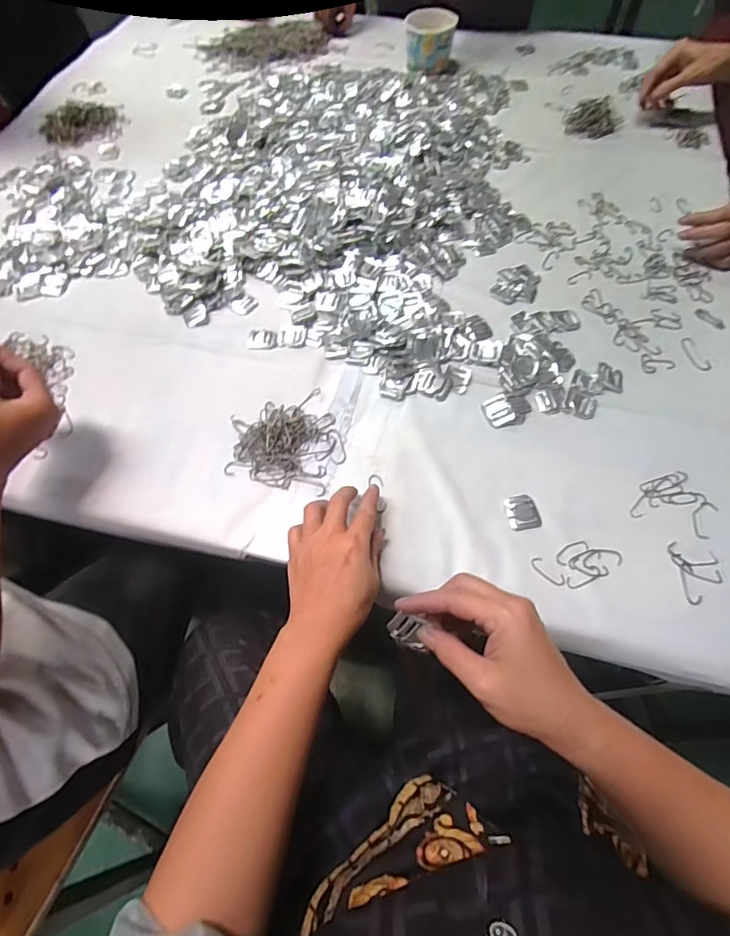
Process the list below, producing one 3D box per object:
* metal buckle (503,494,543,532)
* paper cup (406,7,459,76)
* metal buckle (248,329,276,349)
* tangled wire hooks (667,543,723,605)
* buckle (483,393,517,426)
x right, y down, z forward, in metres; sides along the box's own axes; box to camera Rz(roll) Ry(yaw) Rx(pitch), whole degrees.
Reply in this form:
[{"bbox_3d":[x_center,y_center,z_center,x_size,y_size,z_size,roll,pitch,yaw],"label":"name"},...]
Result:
[{"bbox_3d":[0.157,0.044,0.471,0.032,0.004,0.036,-9,60,-3],"label":"metal buckle"},{"bbox_3d":[0.123,-0.809,0.897,0.094,0.075,0.106,8,61,7],"label":"paper cup"},{"bbox_3d":[-0.129,-0.162,0.596,0.035,0.004,0.031,0,60,2],"label":"metal buckle"},{"bbox_3d":[0.313,0.096,0.443,0.041,0.004,0.057,-6,60,-2],"label":"tangled wire hooks"},{"bbox_3d":[0.149,-0.065,0.527,0.030,0.008,0.036,-18,61,-8],"label":"buckle"}]

